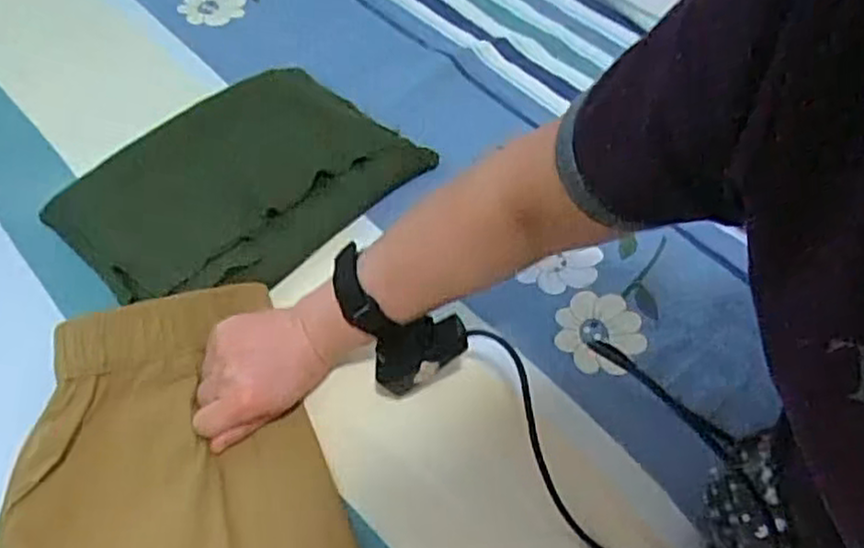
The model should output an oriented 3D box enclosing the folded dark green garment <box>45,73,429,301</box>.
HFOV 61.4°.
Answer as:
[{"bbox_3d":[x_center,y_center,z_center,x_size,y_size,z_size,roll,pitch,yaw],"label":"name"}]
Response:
[{"bbox_3d":[-0.170,-0.086,0.652,0.286,0.034,0.195,-35,62,-27],"label":"folded dark green garment"}]

